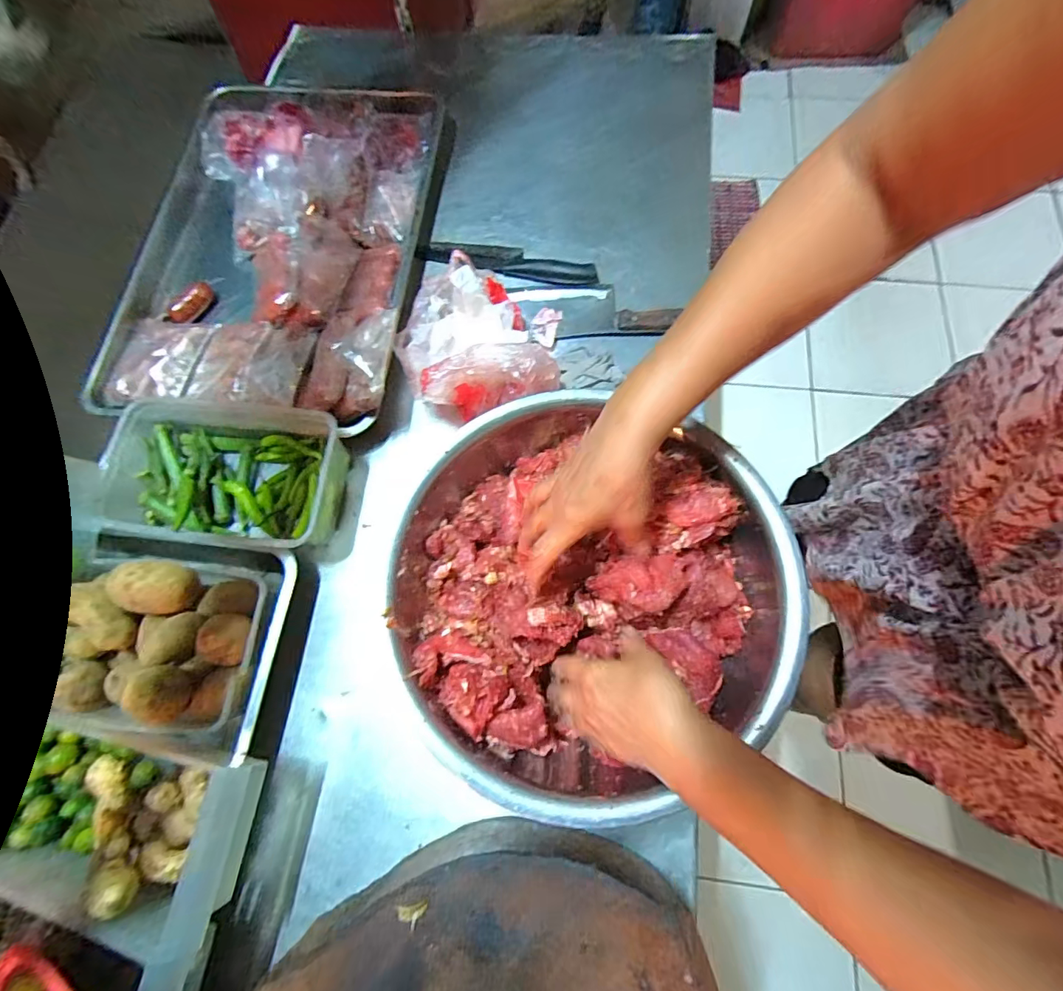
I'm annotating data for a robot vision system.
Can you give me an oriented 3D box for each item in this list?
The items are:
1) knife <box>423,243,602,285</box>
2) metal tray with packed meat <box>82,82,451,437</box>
[{"bbox_3d":[-0.031,-0.335,0.670,0.250,0.014,0.046,14,73,6],"label":"knife"},{"bbox_3d":[-0.360,-0.366,0.662,0.422,0.065,0.570,3,72,3],"label":"metal tray with packed meat"}]

